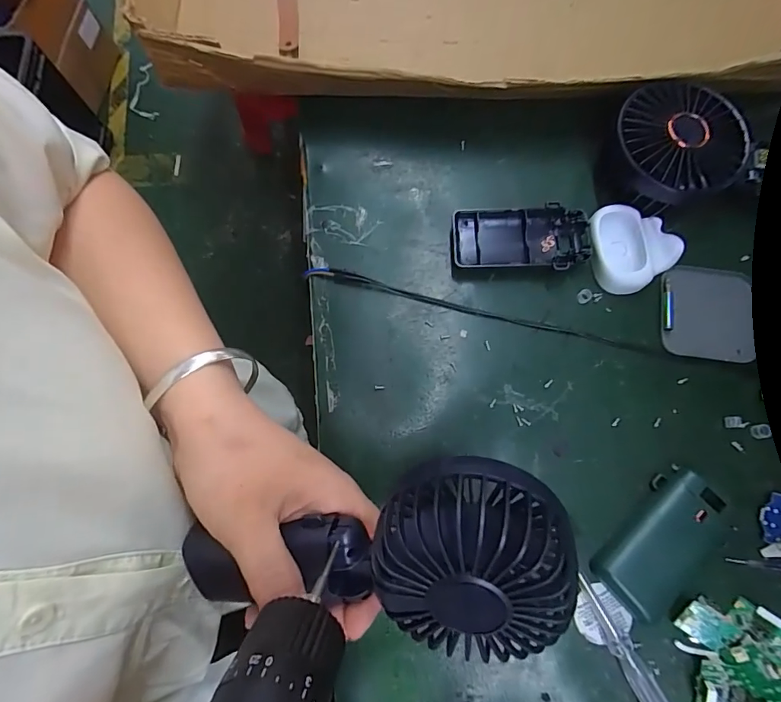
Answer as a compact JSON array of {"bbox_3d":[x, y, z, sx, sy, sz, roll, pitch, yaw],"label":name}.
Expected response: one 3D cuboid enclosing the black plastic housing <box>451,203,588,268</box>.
[{"bbox_3d":[0.092,-0.079,0.323,0.093,0.017,0.046,2,75,1],"label":"black plastic housing"}]

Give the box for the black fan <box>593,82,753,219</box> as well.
[{"bbox_3d":[0.193,-0.137,0.315,0.082,0.047,0.085,0,75,0],"label":"black fan"}]

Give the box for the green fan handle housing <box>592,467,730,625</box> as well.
[{"bbox_3d":[0.162,0.114,0.270,0.086,0.018,0.041,-43,79,-10],"label":"green fan handle housing"}]

